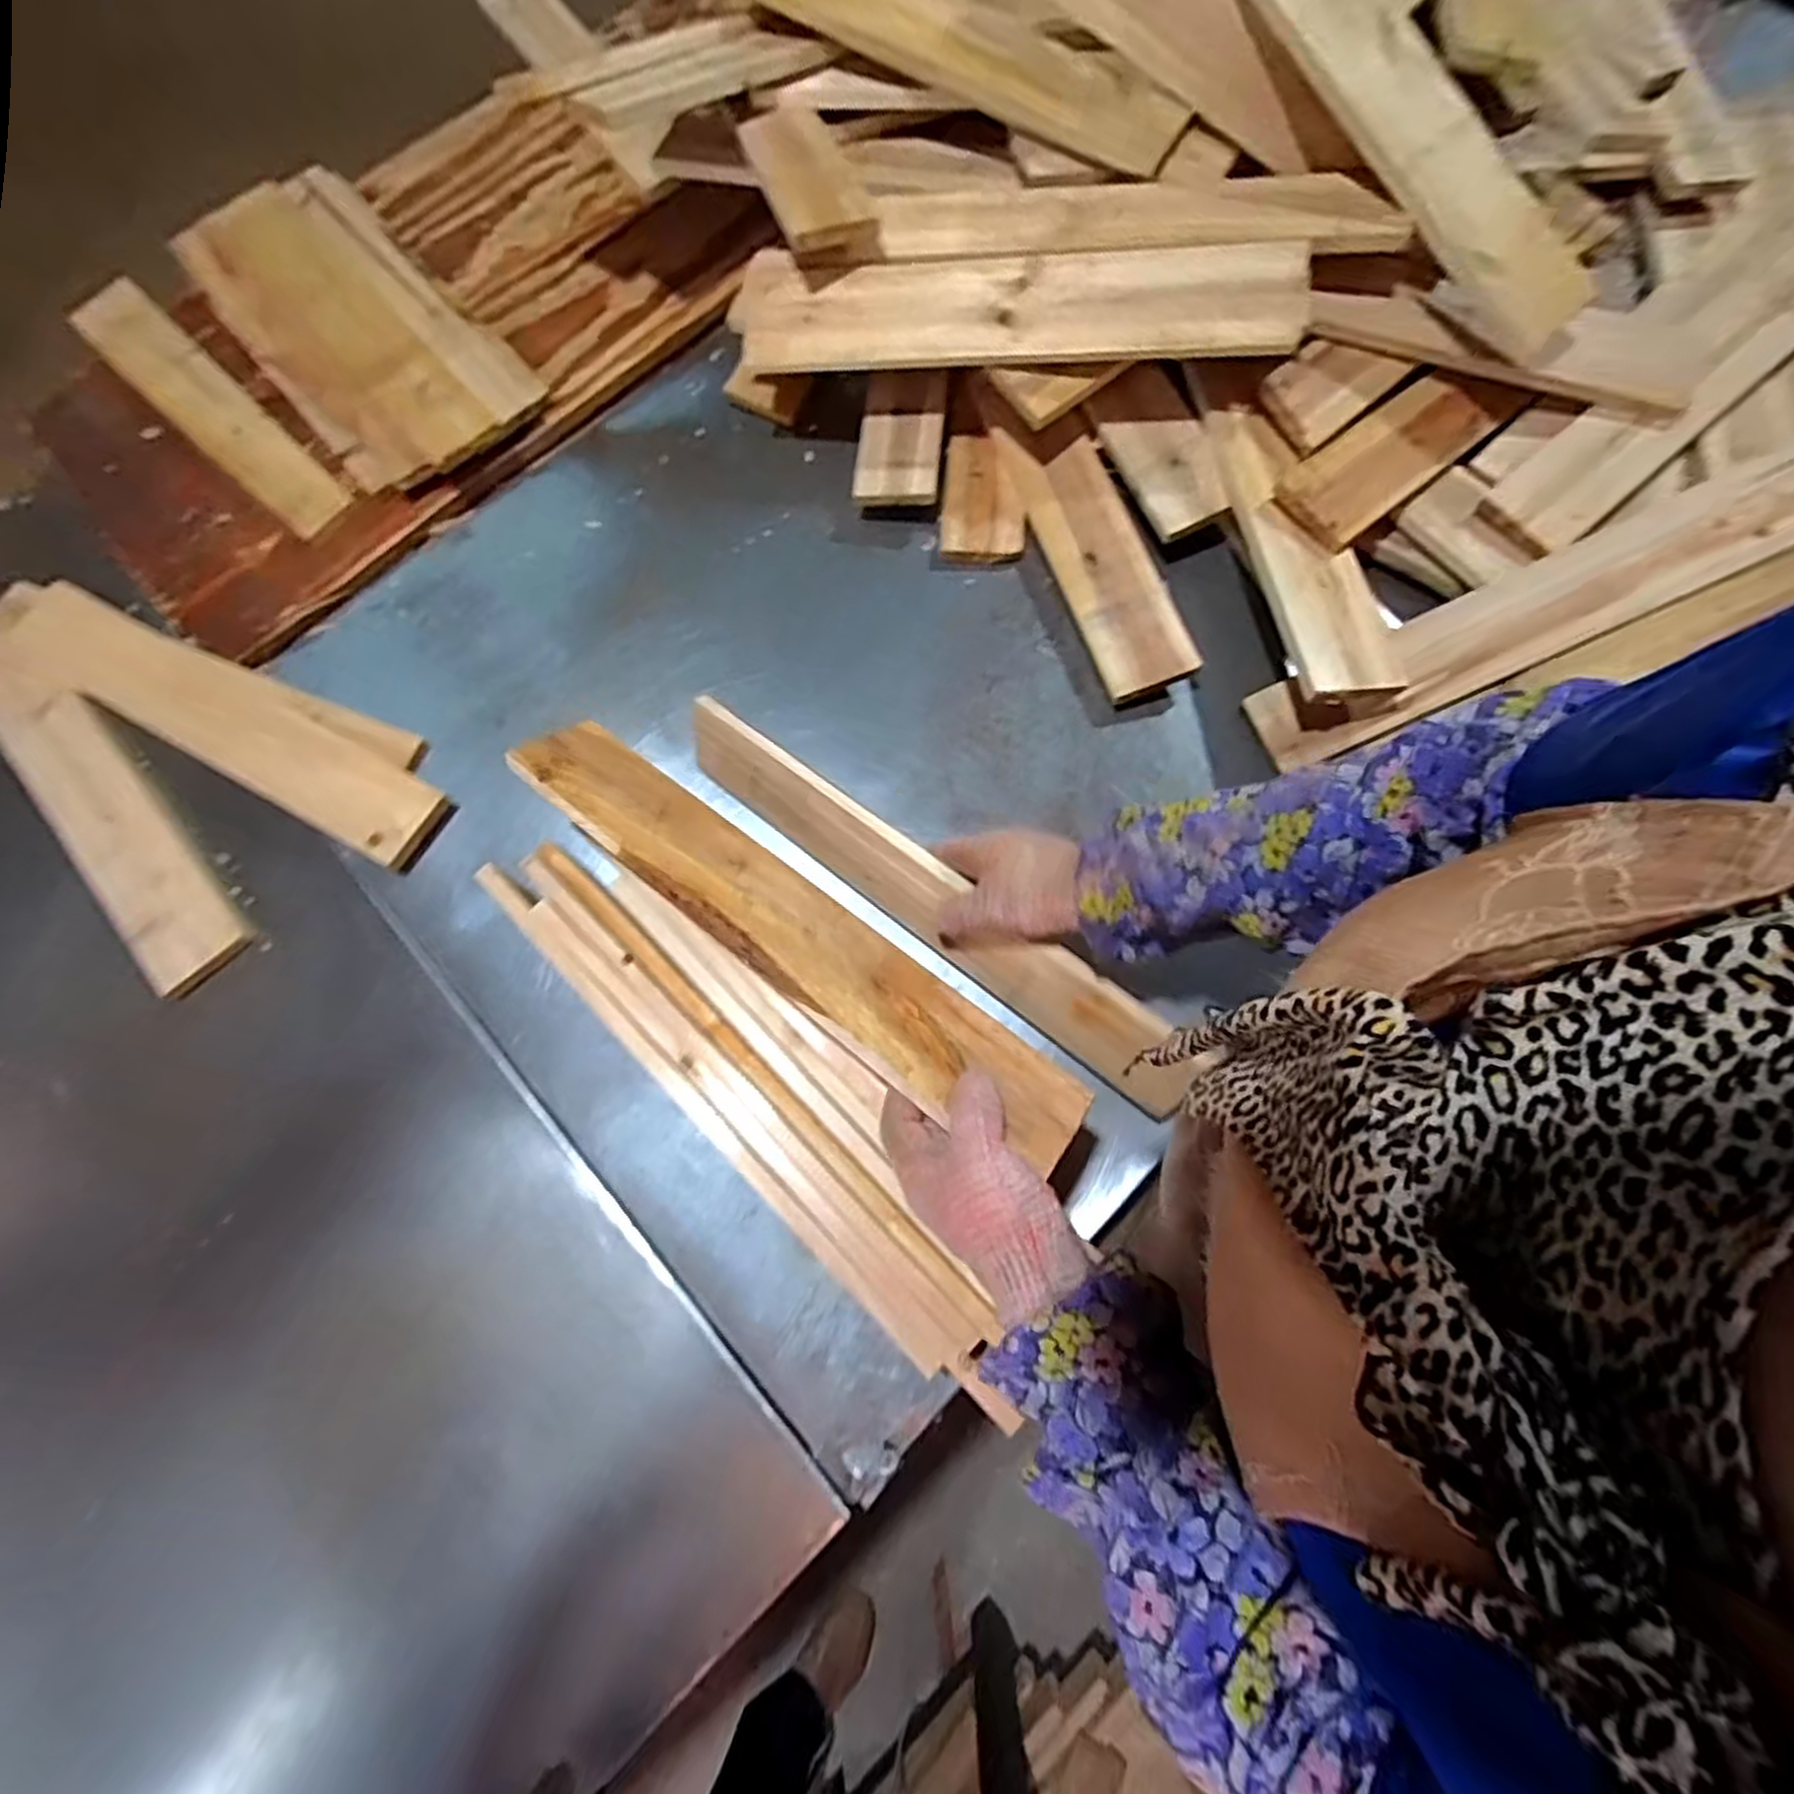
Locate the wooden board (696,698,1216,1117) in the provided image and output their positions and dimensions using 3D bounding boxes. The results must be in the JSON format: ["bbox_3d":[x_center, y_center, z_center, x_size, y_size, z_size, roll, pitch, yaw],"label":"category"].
[{"bbox_3d":[0.015,0.004,0.609,0.479,0.096,0.018,37,56,15],"label":"wooden board"}]

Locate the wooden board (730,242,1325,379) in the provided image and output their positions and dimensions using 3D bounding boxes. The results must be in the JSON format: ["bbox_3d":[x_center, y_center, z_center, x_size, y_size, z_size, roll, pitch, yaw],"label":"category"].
[{"bbox_3d":[0.102,-0.531,0.682,0.495,0.021,0.095,5,91,9],"label":"wooden board"}]

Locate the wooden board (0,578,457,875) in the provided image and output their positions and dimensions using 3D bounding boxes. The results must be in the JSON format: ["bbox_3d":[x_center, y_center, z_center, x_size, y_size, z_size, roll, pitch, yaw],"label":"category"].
[{"bbox_3d":[-0.619,-0.163,0.698,0.449,0.027,0.092,26,70,5],"label":"wooden board"}]

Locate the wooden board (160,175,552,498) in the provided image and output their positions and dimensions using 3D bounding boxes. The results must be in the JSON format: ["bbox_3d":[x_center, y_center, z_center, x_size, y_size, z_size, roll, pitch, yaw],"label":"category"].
[{"bbox_3d":[-0.578,-0.618,0.812,0.205,0.046,0.463,-42,77,-7],"label":"wooden board"}]

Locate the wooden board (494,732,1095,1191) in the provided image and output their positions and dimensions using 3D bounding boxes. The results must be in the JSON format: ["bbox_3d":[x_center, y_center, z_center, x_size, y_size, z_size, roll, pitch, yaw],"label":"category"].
[{"bbox_3d":[-0.086,0.011,0.521,0.473,0.011,0.081,36,49,20],"label":"wooden board"}]

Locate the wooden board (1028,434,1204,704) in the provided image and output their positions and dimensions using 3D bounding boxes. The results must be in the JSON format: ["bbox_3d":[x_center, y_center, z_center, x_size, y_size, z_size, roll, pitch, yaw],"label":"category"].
[{"bbox_3d":[0.198,-0.313,0.718,0.087,0.023,0.264,-19,72,5],"label":"wooden board"}]

